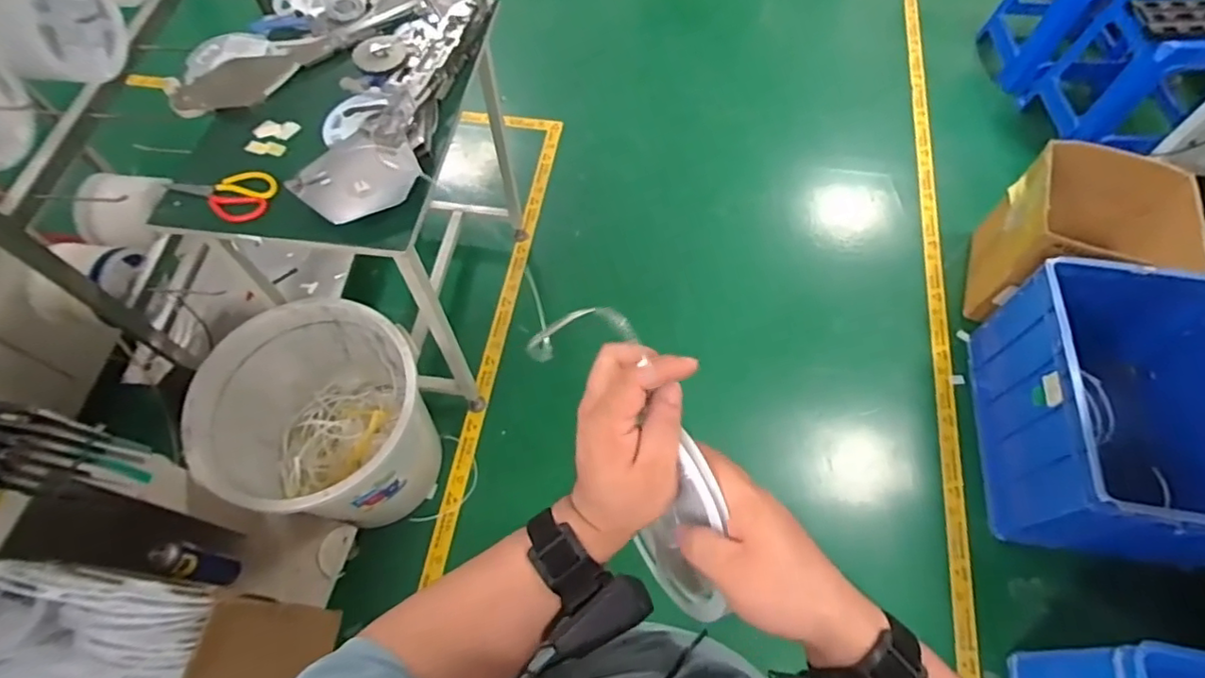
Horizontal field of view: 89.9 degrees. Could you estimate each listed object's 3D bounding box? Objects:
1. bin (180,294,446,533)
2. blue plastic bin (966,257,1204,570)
[{"bbox_3d":[-0.621,0.205,1.406,0.470,0.470,0.470,-14,63,-7],"label":"bin"},{"bbox_3d":[1.246,0.168,1.482,0.508,0.431,0.678,4,62,2],"label":"blue plastic bin"}]

